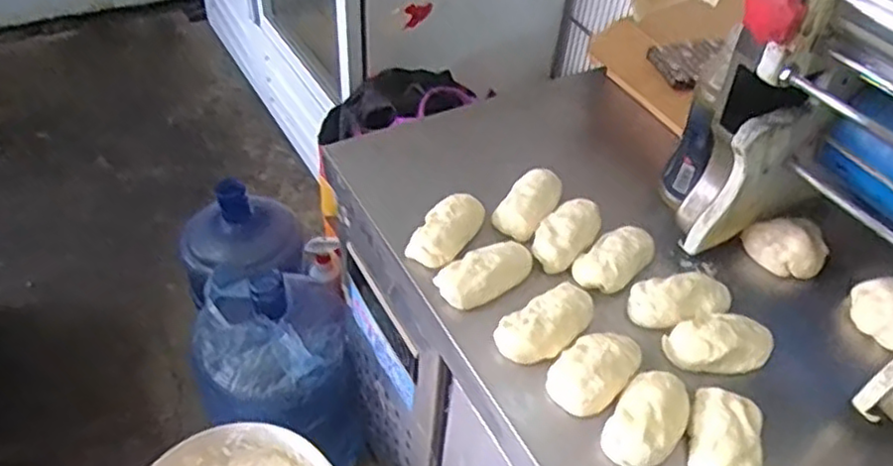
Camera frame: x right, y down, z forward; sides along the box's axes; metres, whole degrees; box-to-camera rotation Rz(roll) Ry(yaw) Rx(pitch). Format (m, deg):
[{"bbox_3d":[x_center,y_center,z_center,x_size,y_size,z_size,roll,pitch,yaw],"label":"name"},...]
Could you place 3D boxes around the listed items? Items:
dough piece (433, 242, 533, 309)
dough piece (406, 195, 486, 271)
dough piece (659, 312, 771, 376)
[{"bbox_3d":[0.041,0.037,0.711,0.100,0.032,0.050,-26,53,-27],"label":"dough piece"},{"bbox_3d":[0.002,-0.007,0.751,0.051,0.031,0.099,25,49,18],"label":"dough piece"},{"bbox_3d":[0.262,0.105,0.671,0.103,0.045,0.062,3,46,-2],"label":"dough piece"}]

